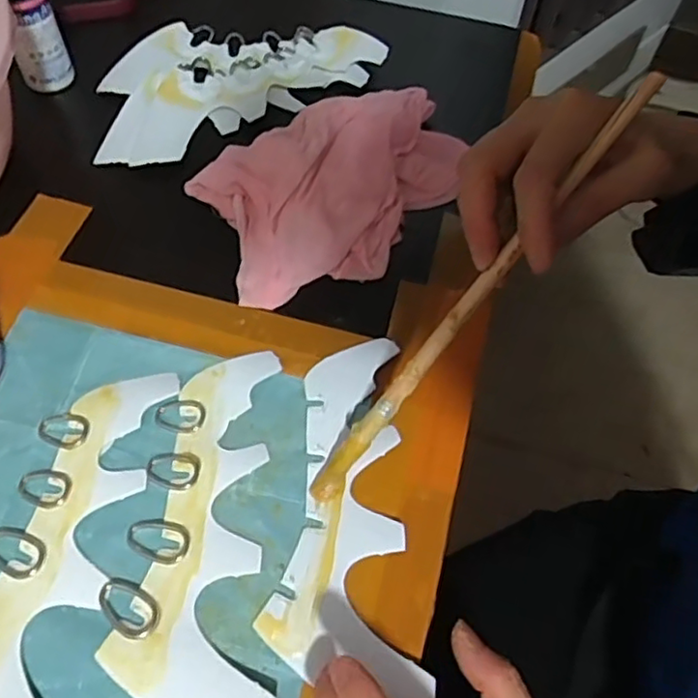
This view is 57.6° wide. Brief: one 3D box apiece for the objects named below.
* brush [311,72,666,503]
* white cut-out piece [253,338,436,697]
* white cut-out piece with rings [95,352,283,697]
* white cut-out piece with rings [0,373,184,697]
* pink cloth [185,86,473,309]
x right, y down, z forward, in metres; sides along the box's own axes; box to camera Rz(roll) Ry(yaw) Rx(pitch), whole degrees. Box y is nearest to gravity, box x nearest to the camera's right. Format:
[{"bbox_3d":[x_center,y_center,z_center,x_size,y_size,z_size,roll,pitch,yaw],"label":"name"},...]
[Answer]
[{"bbox_3d":[0.064,-0.025,0.325,0.013,0.009,0.267,42,101,19],"label":"brush"},{"bbox_3d":[-0.005,0.085,0.344,0.076,0.006,0.198,-3,60,-1],"label":"white cut-out piece"},{"bbox_3d":[-0.079,0.097,0.334,0.083,0.008,0.207,0,61,-2],"label":"white cut-out piece with rings"},{"bbox_3d":[-0.157,0.105,0.327,0.079,0.008,0.208,7,61,2],"label":"white cut-out piece with rings"},{"bbox_3d":[0.000,-0.117,0.440,0.193,0.036,0.121,-26,65,-16],"label":"pink cloth"}]

